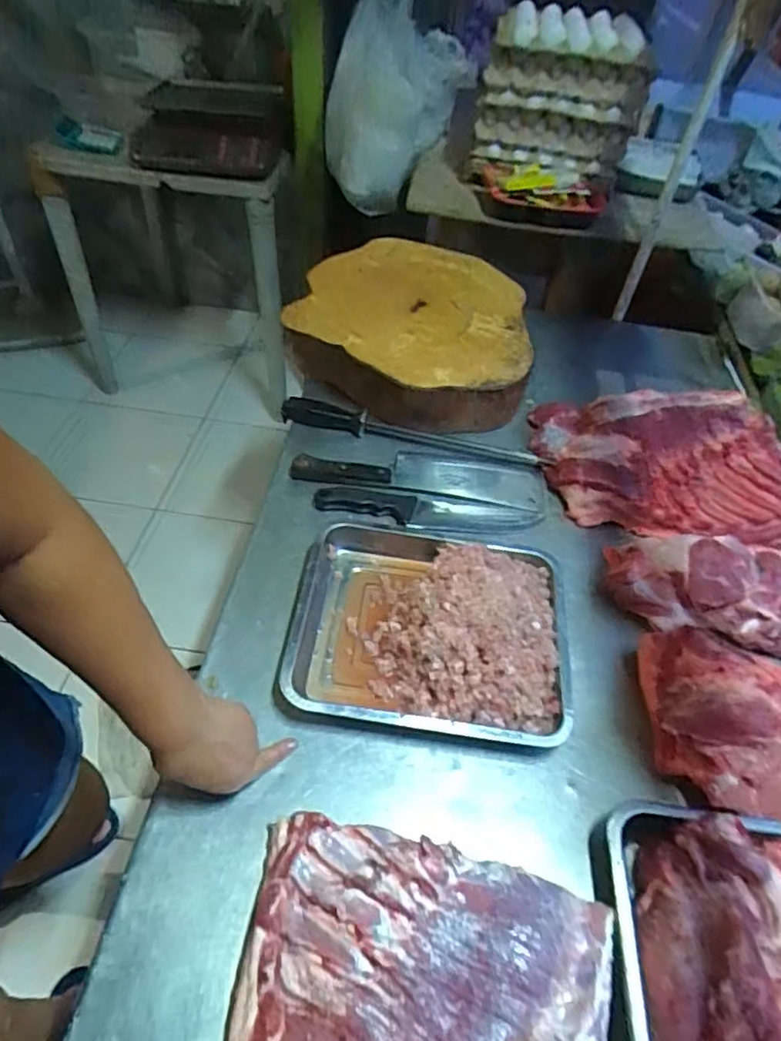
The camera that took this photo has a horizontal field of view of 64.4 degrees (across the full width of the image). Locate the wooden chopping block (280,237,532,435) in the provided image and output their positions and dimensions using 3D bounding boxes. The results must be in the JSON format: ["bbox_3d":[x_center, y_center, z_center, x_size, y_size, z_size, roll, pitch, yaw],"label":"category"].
[{"bbox_3d":[0.038,-0.335,1.058,0.386,0.096,0.417,9,49,3],"label":"wooden chopping block"}]

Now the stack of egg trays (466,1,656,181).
[{"bbox_3d":[0.343,-0.889,1.256,0.308,0.230,0.382,7,49,4],"label":"stack of egg trays"}]

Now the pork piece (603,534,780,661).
[{"bbox_3d":[0.406,0.076,0.771,0.257,0.059,0.145,16,50,9],"label":"pork piece"}]

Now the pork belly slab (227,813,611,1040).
[{"bbox_3d":[0.022,0.375,0.471,0.288,0.041,0.246,9,49,3],"label":"pork belly slab"}]

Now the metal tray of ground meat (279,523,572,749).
[{"bbox_3d":[0.047,0.107,0.694,0.303,0.067,0.245,7,49,2],"label":"metal tray of ground meat"}]

